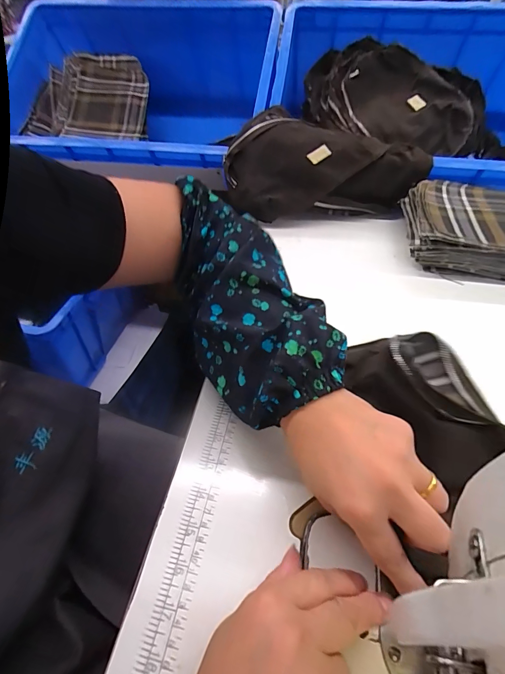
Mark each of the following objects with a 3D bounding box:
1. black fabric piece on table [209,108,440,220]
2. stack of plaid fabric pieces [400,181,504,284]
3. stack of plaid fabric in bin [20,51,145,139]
[{"bbox_3d":[0.110,-0.281,0.556,0.305,0.106,0.156,-4,48,-2],"label":"black fabric piece on table"},{"bbox_3d":[0.358,-0.147,0.479,0.285,0.052,0.178,16,51,16],"label":"stack of plaid fabric pieces"},{"bbox_3d":[-0.324,-0.472,0.731,0.209,0.090,0.226,10,76,3],"label":"stack of plaid fabric in bin"}]

